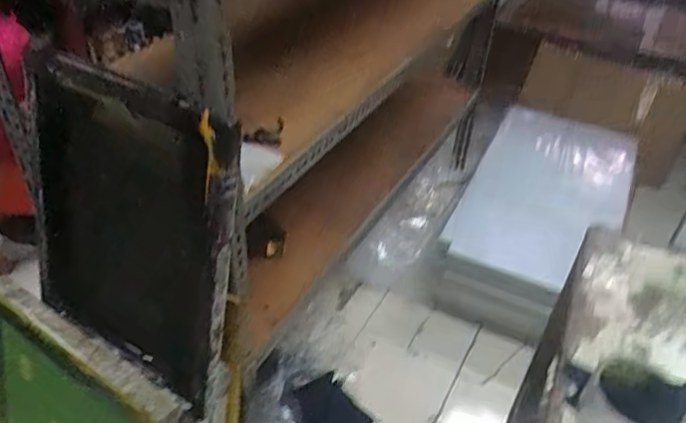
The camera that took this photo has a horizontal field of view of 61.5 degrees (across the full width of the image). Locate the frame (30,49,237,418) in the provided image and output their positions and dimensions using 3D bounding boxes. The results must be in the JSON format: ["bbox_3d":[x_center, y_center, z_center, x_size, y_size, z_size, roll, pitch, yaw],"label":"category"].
[{"bbox_3d":[-0.337,0.031,0.883,0.391,0.483,0.023,25,30,22],"label":"frame"}]

